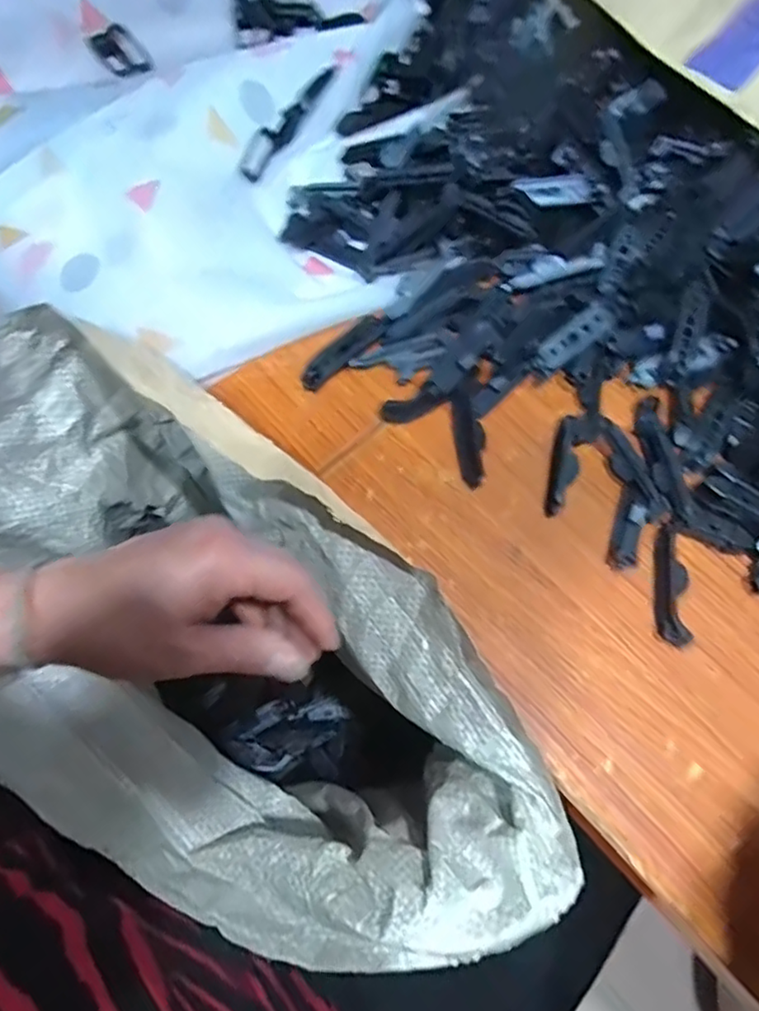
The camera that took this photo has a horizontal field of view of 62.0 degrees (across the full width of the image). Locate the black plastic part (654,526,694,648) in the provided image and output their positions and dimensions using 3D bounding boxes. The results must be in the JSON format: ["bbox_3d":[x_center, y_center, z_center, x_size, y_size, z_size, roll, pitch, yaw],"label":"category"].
[{"bbox_3d":[0.181,0.049,0.389,0.019,0.008,0.073,10,68,0],"label":"black plastic part"}]

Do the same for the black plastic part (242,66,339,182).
[{"bbox_3d":[-0.074,-0.310,0.513,0.020,0.016,0.126,33,72,11],"label":"black plastic part"}]

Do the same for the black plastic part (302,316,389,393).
[{"bbox_3d":[-0.025,-0.106,0.436,0.069,0.015,0.016,-40,75,-14],"label":"black plastic part"}]

